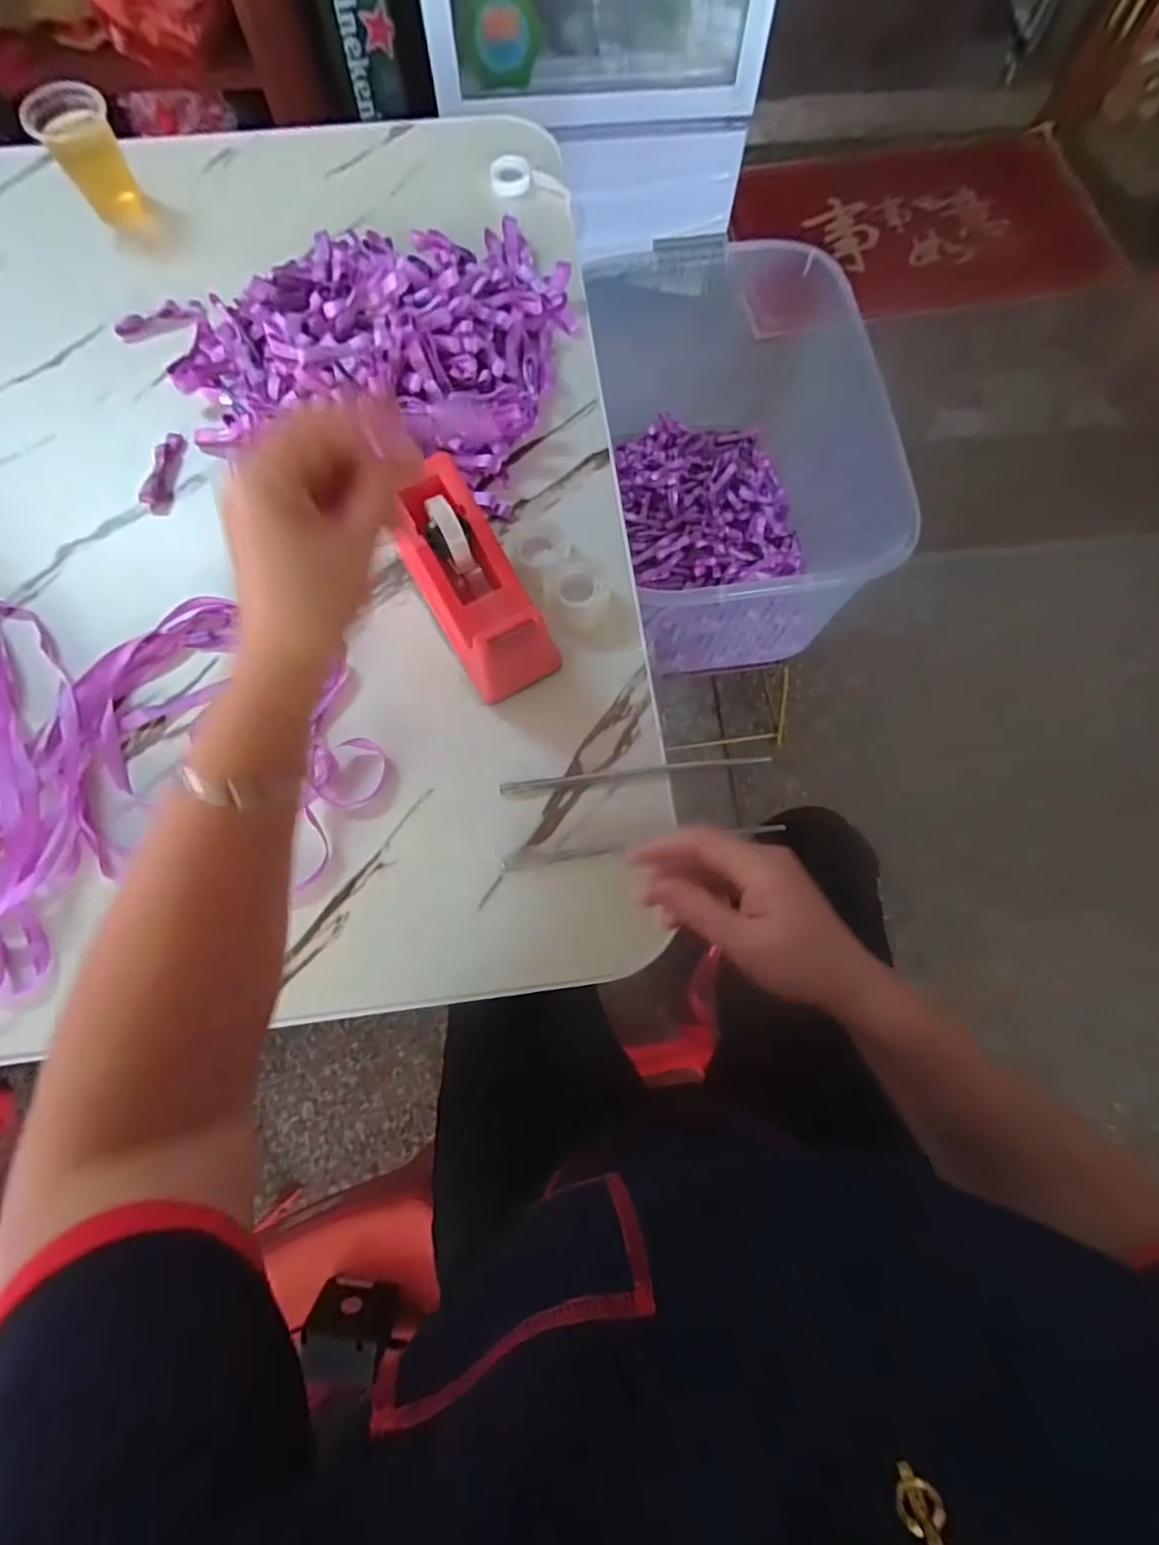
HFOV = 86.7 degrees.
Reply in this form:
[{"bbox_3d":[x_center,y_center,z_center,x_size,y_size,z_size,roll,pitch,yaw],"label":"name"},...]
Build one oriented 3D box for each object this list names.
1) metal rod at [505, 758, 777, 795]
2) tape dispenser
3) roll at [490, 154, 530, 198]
[{"bbox_3d":[0.037,0.000,0.411,0.177,0.004,0.008,-7,73,-3],"label":"metal rod"},{"bbox_3d":[-0.070,-0.128,0.399,0.070,0.064,0.161,-24,87,-8],"label":"tape dispenser"},{"bbox_3d":[-0.063,-0.546,0.561,0.036,0.016,0.036,-4,73,-2],"label":"roll"}]

